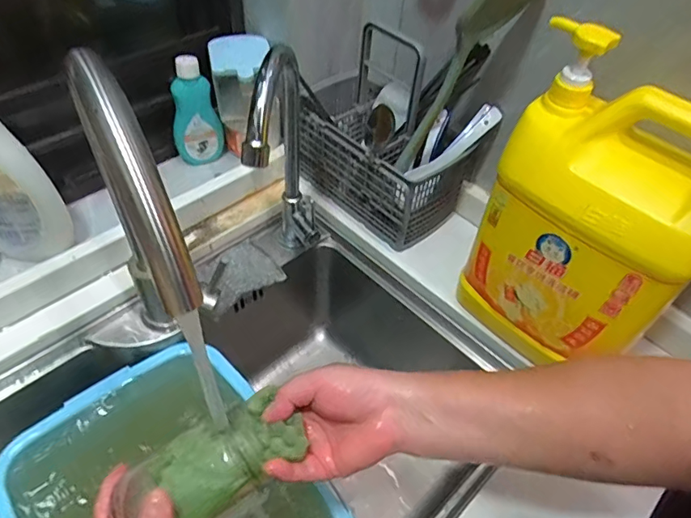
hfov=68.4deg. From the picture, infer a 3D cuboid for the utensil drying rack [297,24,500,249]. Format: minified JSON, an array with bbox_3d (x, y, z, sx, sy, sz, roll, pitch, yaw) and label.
[{"bbox_3d":[0.058,-0.158,0.657,0.143,0.196,0.194,-33,59,-29],"label":"utensil drying rack"}]

